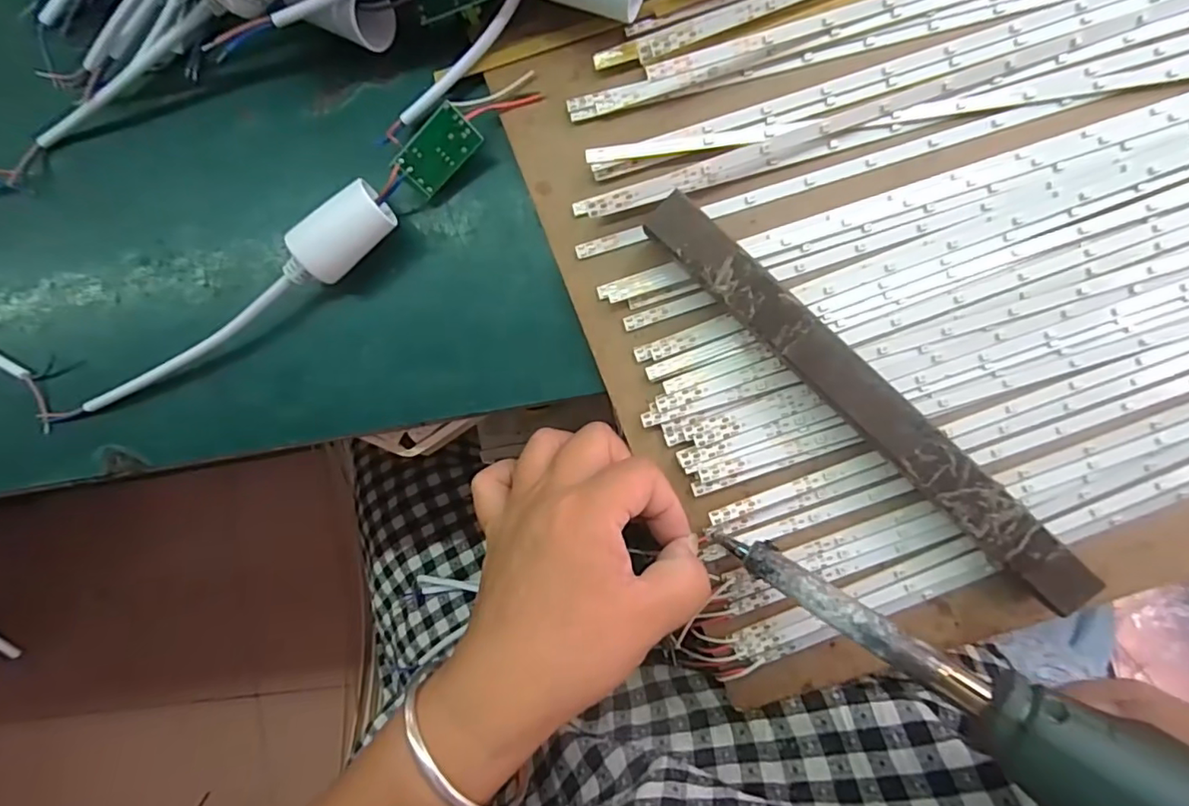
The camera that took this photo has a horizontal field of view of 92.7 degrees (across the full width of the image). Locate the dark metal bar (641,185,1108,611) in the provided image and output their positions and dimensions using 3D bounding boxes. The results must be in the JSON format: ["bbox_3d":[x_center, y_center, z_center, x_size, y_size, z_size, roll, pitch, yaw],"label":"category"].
[{"bbox_3d":[0.105,-0.002,0.227,0.215,0.022,0.020,45,96,6],"label":"dark metal bar"}]

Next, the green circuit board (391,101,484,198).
[{"bbox_3d":[-0.069,-0.112,0.252,0.037,0.006,0.021,-40,119,15],"label":"green circuit board"}]

